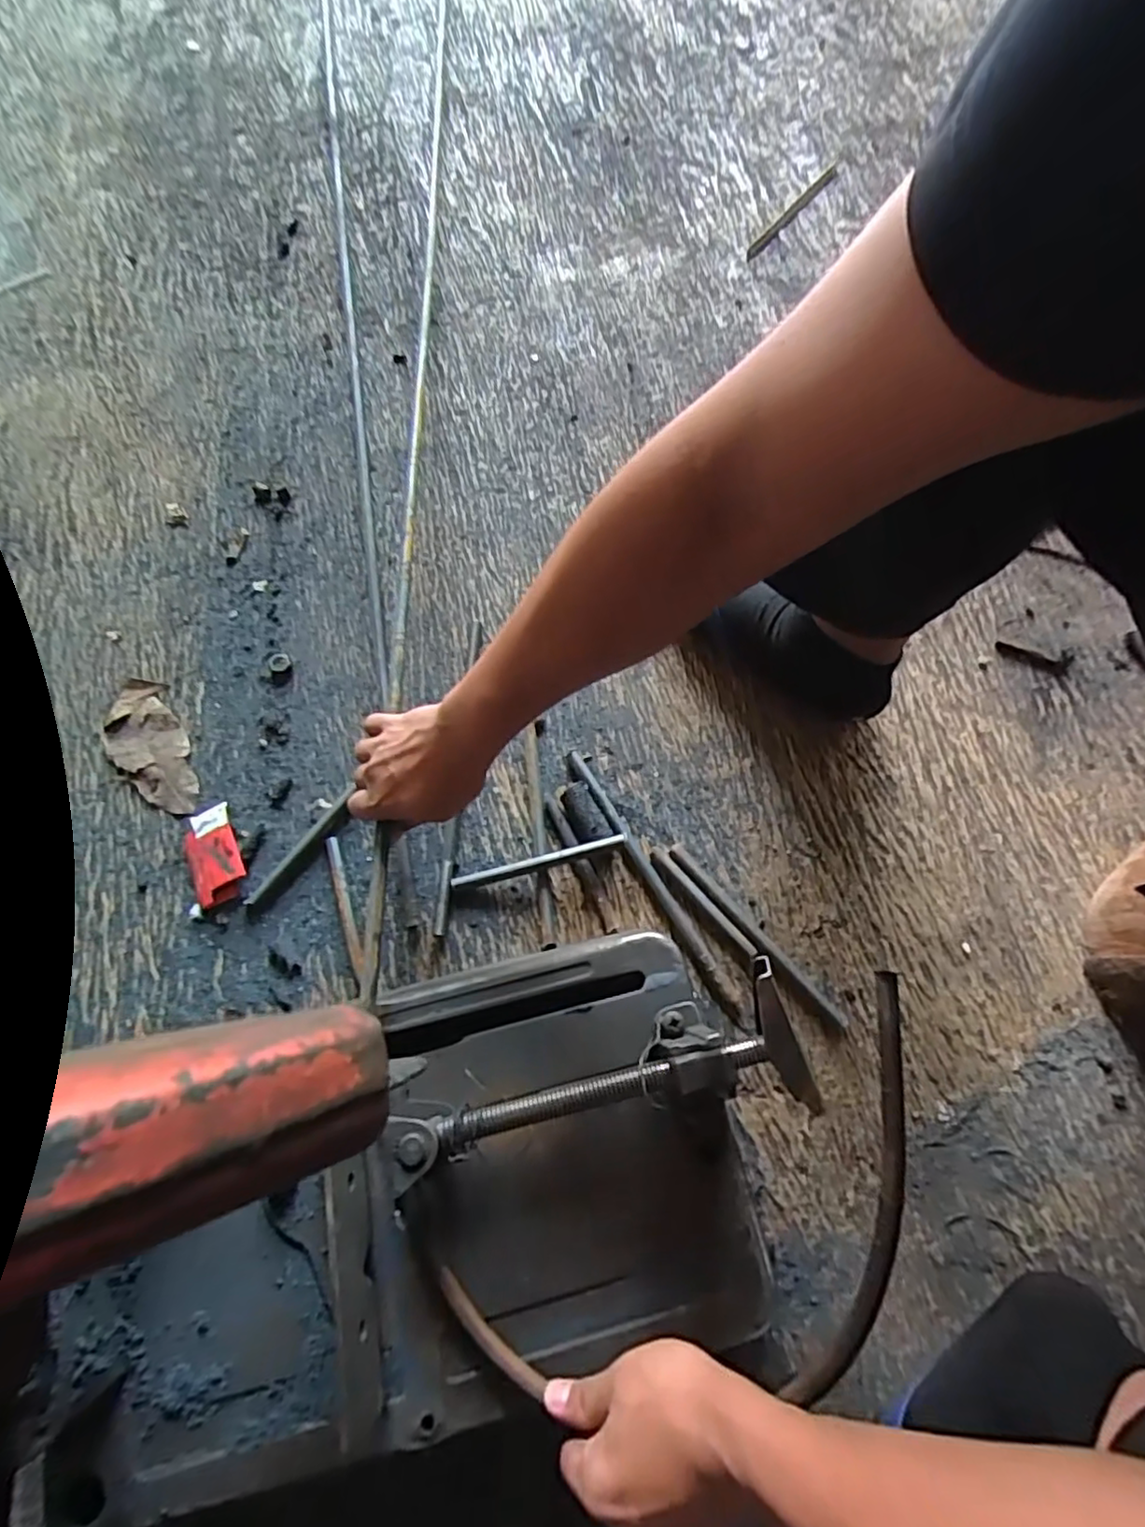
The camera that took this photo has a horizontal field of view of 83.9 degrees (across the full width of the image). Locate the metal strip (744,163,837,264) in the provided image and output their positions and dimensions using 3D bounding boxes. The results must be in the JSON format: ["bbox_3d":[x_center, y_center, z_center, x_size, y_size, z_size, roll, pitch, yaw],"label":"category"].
[{"bbox_3d":[0.296,-0.736,0.845,0.017,0.006,0.229,36,73,11],"label":"metal strip"}]

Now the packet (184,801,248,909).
[{"bbox_3d":[-0.311,0.078,0.552,0.044,0.016,0.083,-23,72,-9],"label":"packet"}]

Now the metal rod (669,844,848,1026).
[{"bbox_3d":[0.153,0.143,0.539,0.014,0.009,0.191,-40,75,-14],"label":"metal rod"}]

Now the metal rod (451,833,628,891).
[{"bbox_3d":[-0.029,0.084,0.540,0.151,0.007,0.011,-15,94,2],"label":"metal rod"}]

